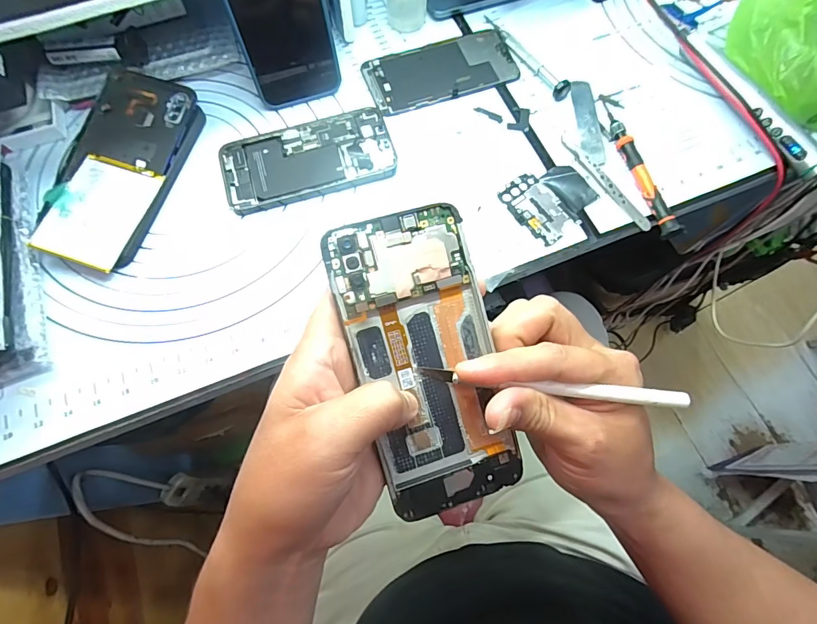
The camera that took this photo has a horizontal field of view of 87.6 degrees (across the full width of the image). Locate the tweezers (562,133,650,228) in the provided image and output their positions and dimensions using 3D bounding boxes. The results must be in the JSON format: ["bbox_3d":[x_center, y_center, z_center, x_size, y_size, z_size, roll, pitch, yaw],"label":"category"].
[{"bbox_3d":[0.168,-0.114,0.367,0.011,0.005,0.111,-33,76,-11],"label":"tweezers"}]

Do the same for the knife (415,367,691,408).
[{"bbox_3d":[0.071,0.037,0.213,0.130,0.007,0.008,5,72,8],"label":"knife"}]

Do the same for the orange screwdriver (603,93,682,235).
[{"bbox_3d":[0.196,-0.128,0.365,0.012,0.017,0.145,-13,73,-6],"label":"orange screwdriver"}]

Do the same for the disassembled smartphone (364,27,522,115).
[{"bbox_3d":[0.031,-0.227,0.402,0.138,0.005,0.067,-19,74,-7],"label":"disassembled smartphone"}]

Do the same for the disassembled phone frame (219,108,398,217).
[{"bbox_3d":[-0.086,-0.132,0.365,0.142,0.011,0.072,-15,74,-6],"label":"disassembled phone frame"}]

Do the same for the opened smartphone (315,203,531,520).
[{"bbox_3d":[0.010,0.026,0.220,0.070,0.007,0.152,-15,95,-6],"label":"opened smartphone"}]

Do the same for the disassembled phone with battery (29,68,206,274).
[{"bbox_3d":[-0.237,-0.120,0.349,0.083,0.013,0.173,18,70,-5],"label":"disassembled phone with battery"}]

